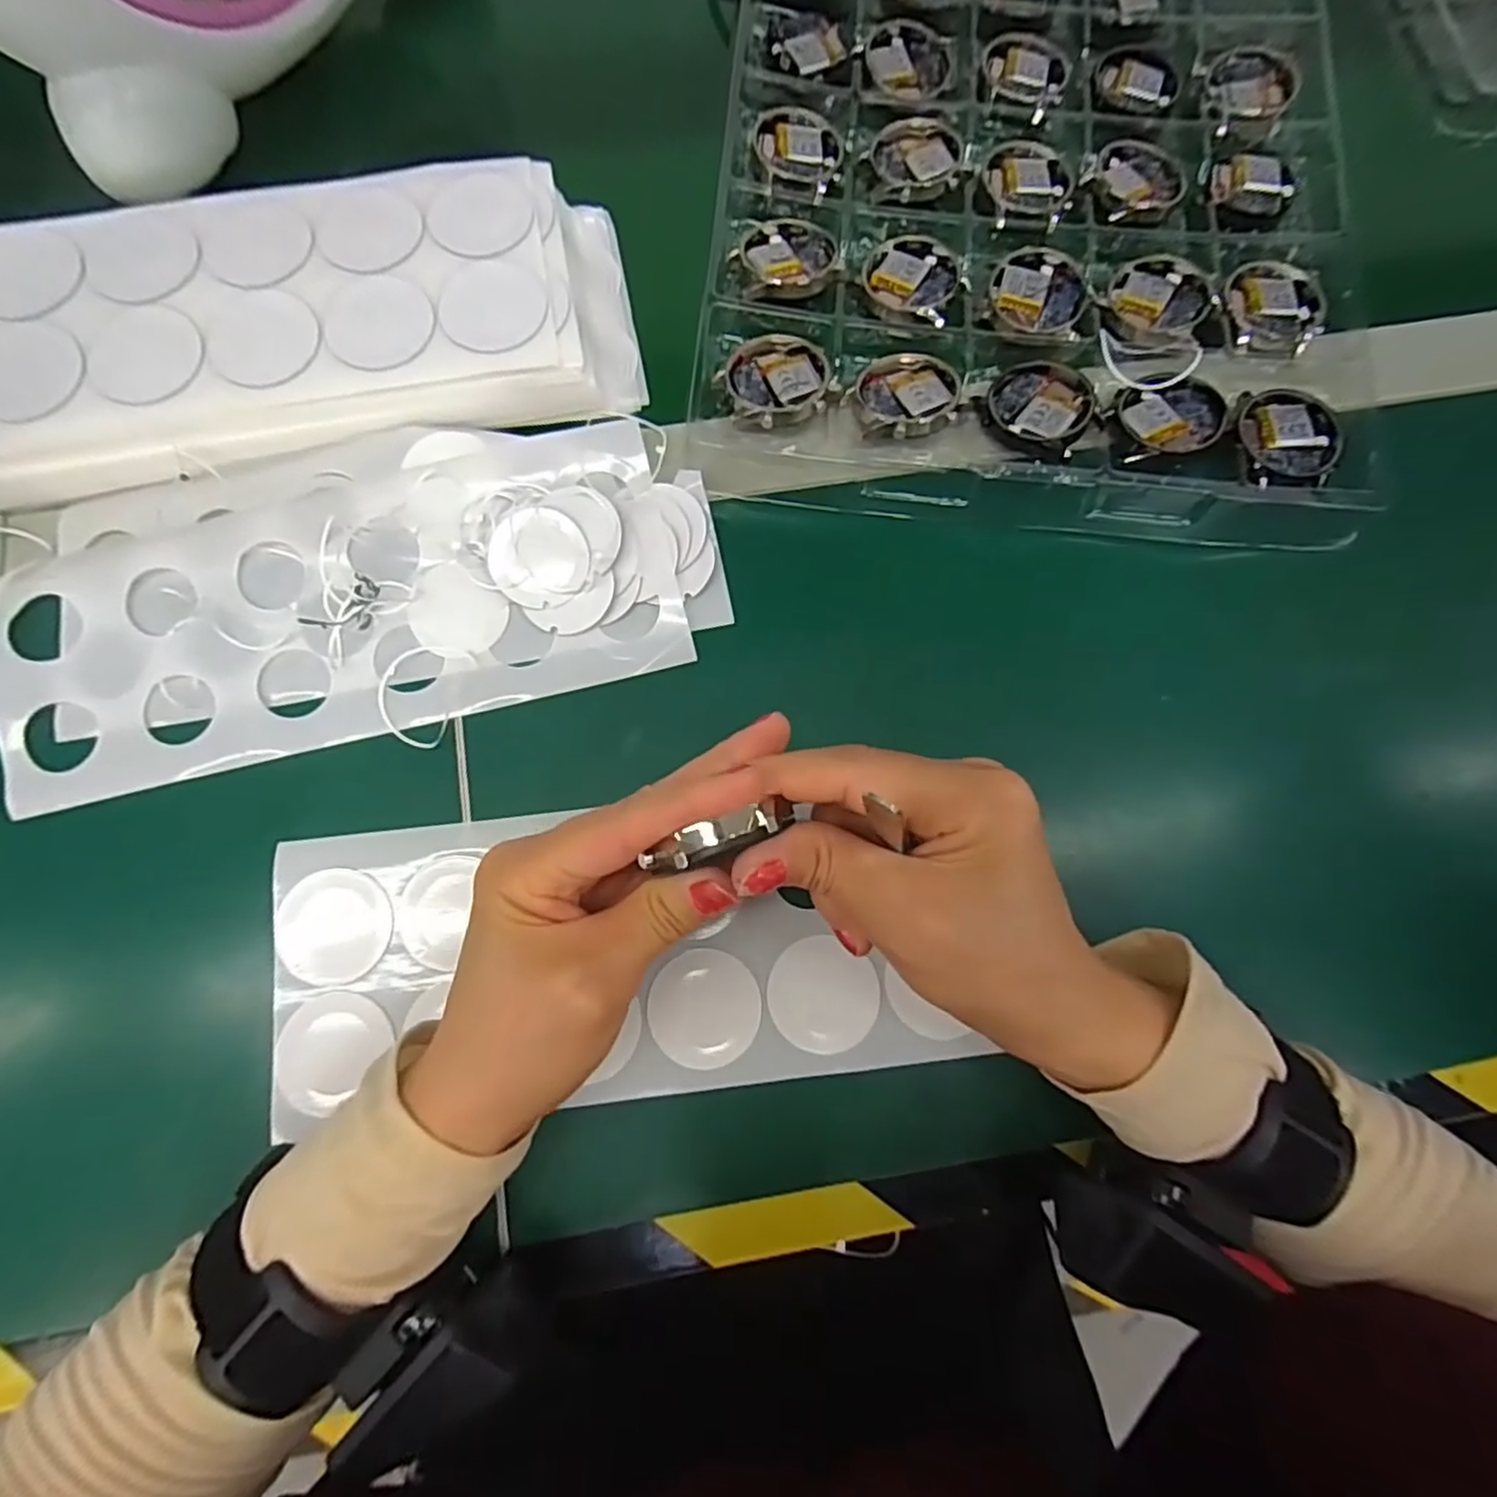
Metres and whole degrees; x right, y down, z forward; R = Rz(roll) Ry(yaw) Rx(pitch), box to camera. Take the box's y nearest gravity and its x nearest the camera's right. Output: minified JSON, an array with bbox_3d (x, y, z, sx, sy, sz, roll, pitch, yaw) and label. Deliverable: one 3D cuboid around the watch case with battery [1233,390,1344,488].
[{"bbox_3d":[0.239,-0.139,0.313,0.047,0.010,0.048,15,79,2],"label":"watch case with battery"}]

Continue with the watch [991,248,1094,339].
[{"bbox_3d":[0.136,-0.213,0.330,0.043,0.008,0.040,18,79,3],"label":"watch"}]

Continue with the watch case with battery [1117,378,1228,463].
[{"bbox_3d":[0.187,-0.146,0.313,0.042,0.010,0.037,0,79,-1],"label":"watch case with battery"}]

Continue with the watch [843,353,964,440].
[{"bbox_3d":[0.070,-0.158,0.314,0.050,0.014,0.042,-21,80,-5],"label":"watch"}]

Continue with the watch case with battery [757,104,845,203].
[{"bbox_3d":[0.025,-0.296,0.349,0.042,0.004,0.052,4,79,0],"label":"watch case with battery"}]

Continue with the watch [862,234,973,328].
[{"bbox_3d":[0.080,-0.225,0.334,0.045,0.008,0.044,0,79,-1],"label":"watch"}]

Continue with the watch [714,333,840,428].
[{"bbox_3d":[0.012,-0.165,0.315,0.047,0.012,0.049,0,79,-1],"label":"watch"}]

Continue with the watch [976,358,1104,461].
[{"bbox_3d":[0.132,-0.154,0.314,0.047,0.008,0.042,41,81,7],"label":"watch"}]

